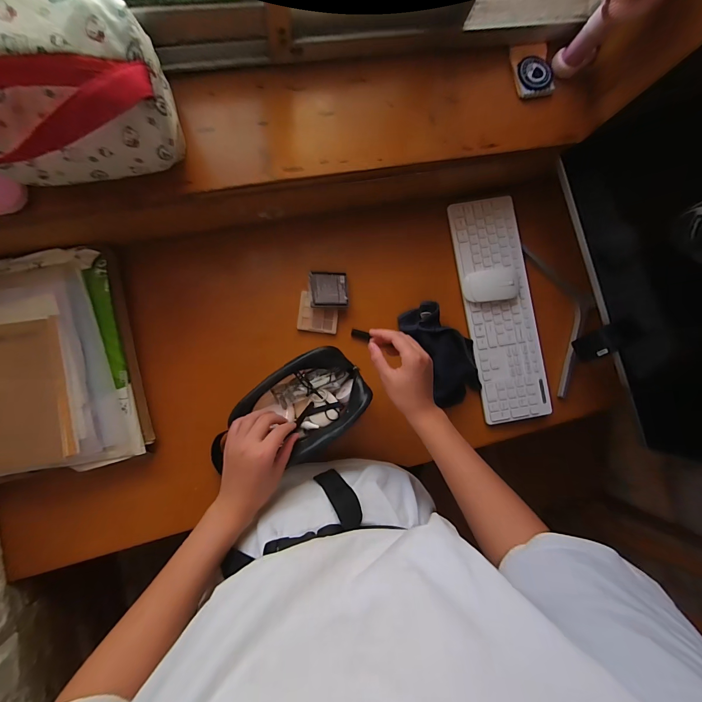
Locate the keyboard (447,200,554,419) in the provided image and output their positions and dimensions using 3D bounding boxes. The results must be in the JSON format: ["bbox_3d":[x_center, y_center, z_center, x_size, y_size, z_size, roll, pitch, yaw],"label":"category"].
[{"bbox_3d":[0.292,-0.082,0.638,0.129,0.022,0.428,-10,90,-9],"label":"keyboard"}]

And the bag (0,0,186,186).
[{"bbox_3d":[-0.316,-0.274,0.347,0.225,0.116,0.151,-15,90,-9],"label":"bag"}]

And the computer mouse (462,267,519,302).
[{"bbox_3d":[0.269,-0.126,0.623,0.103,0.032,0.063,-11,90,-9],"label":"computer mouse"}]

